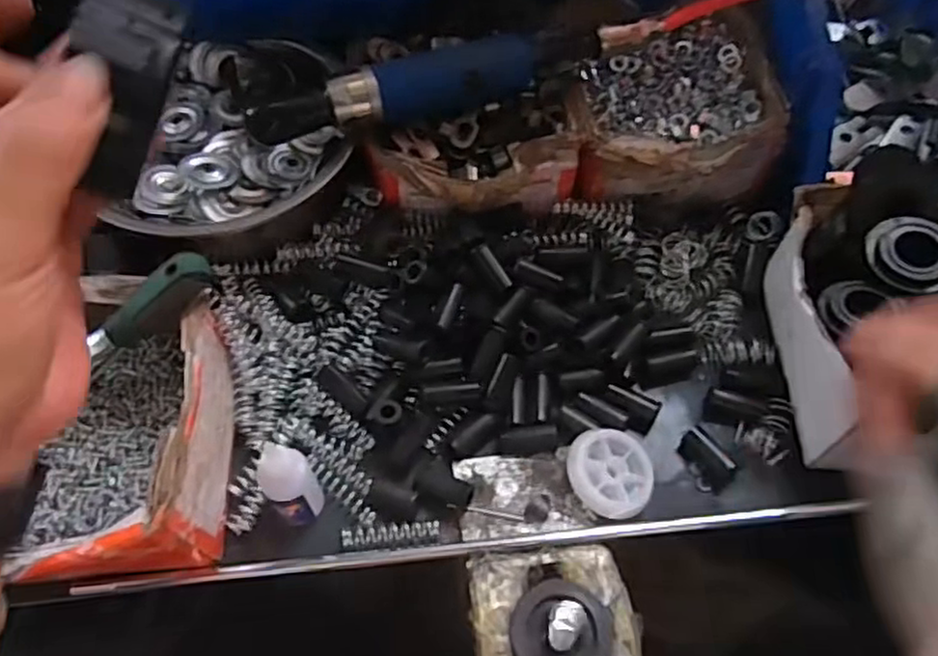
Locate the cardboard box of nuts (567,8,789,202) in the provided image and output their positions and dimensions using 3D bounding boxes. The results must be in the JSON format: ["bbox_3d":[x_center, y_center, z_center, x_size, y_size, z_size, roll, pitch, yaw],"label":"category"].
[{"bbox_3d":[0.136,-0.162,0.488,0.143,0.059,0.156,-3,59,-4],"label":"cardboard box of nuts"}]

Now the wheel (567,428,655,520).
[{"bbox_3d":[0.078,0.081,0.379,0.046,0.019,0.047,1,59,-1],"label":"wheel"}]

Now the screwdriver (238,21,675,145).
[{"bbox_3d":[-0.005,-0.160,0.420,0.260,0.034,0.037,-20,62,-14],"label":"screwdriver"}]

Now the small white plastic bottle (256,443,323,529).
[{"bbox_3d":[-0.091,0.081,0.348,0.024,0.063,0.021,-31,65,-19],"label":"small white plastic bottle"}]

